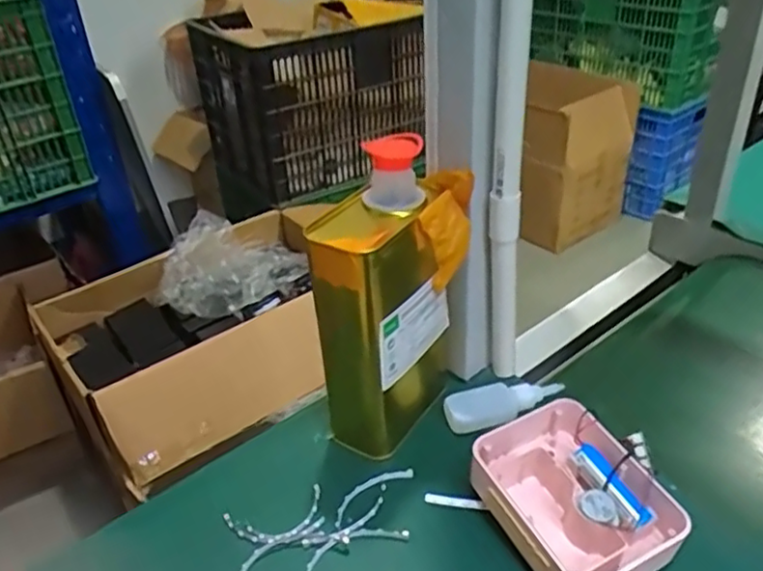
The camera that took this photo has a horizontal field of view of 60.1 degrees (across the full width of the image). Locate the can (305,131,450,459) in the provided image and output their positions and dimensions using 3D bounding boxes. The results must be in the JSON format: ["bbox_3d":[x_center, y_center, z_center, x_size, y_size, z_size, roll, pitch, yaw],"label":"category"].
[{"bbox_3d":[0.004,0.016,0.523,0.068,0.226,0.120,23,41,34],"label":"can"}]

